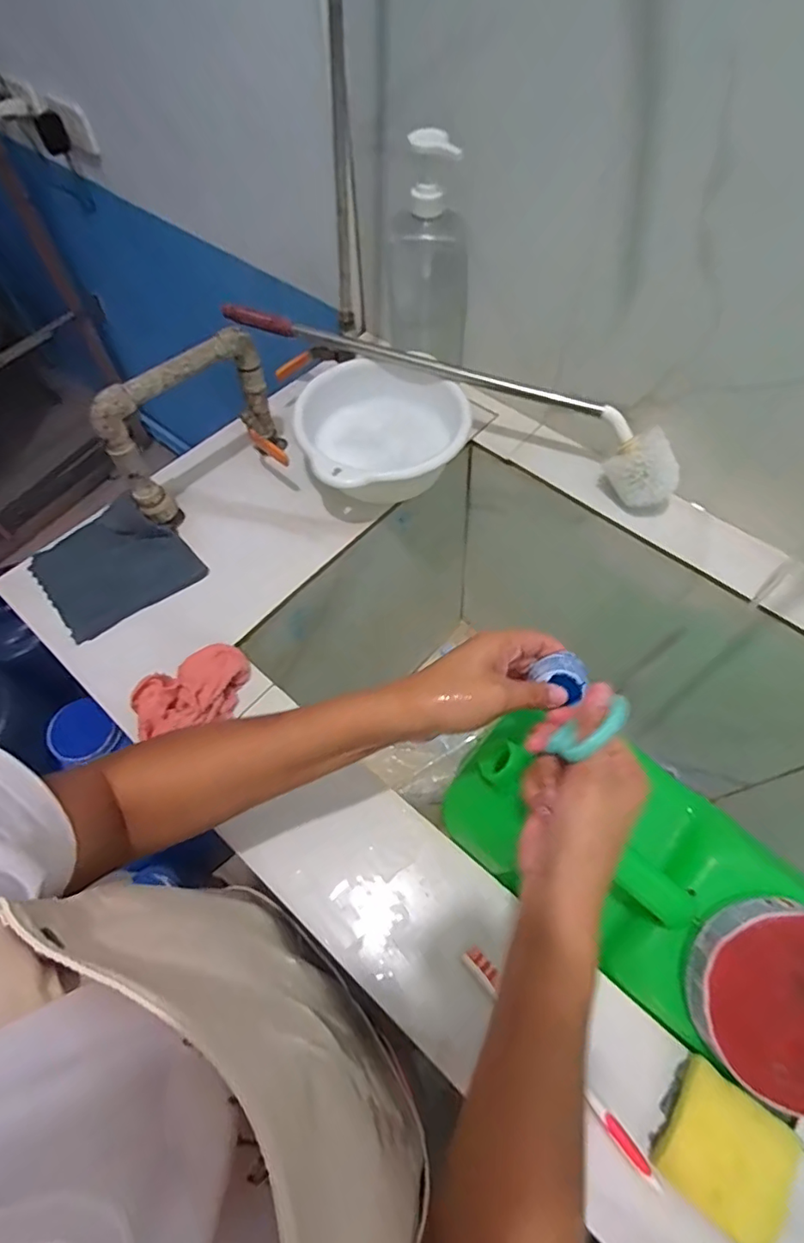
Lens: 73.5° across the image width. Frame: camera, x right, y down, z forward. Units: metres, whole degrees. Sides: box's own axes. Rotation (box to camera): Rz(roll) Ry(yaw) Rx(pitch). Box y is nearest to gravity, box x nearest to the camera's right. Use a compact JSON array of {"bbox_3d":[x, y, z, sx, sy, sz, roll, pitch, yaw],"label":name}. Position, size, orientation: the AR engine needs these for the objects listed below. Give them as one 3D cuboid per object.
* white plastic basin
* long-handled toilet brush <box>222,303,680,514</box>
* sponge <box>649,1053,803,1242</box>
[{"bbox_3d":[-0.026,-0.226,0.653,0.186,0.083,0.192,0,60,1],"label":"white plastic basin"},{"bbox_3d":[0.054,-0.279,0.670,0.584,0.095,0.071,22,63,13],"label":"long-handled toilet brush"},{"bbox_3d":[0.217,0.356,0.361,0.076,0.025,0.072,35,66,19],"label":"sponge"}]

